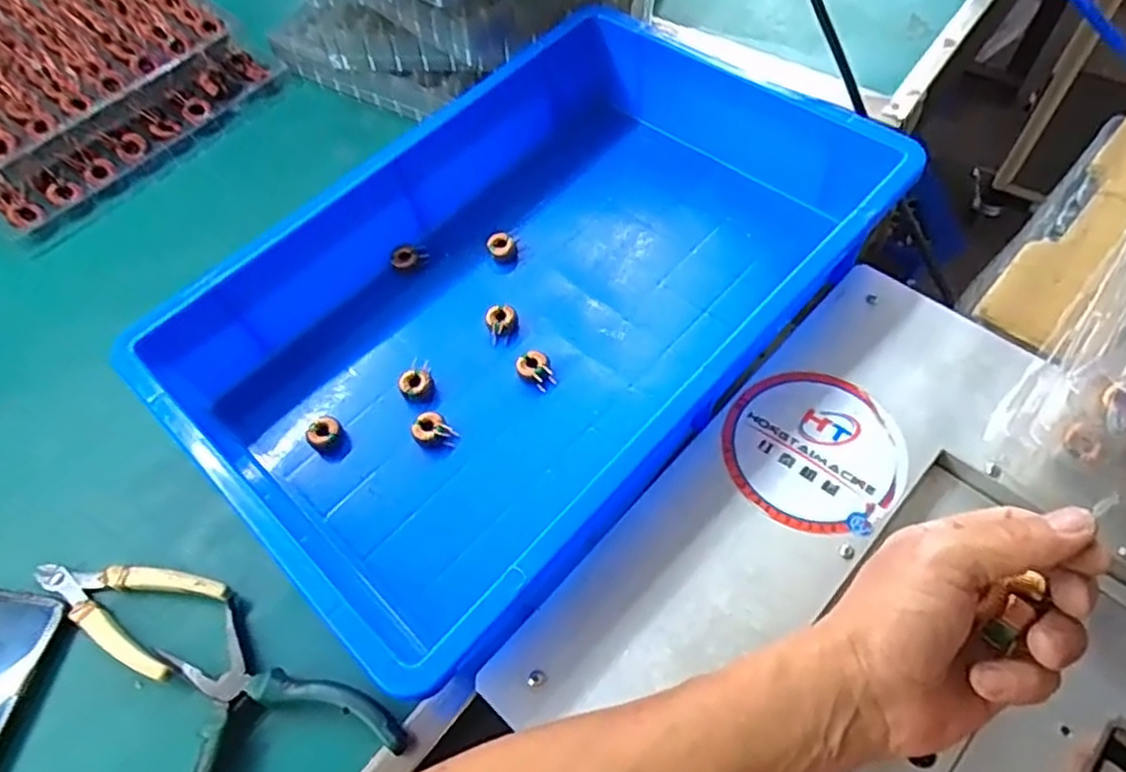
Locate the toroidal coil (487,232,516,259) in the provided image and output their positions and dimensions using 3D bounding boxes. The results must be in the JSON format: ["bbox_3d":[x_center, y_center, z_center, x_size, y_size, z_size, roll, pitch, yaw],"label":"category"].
[{"bbox_3d":[-0.046,-0.107,0.529,0.021,0.016,0.014,-29,60,-14],"label":"toroidal coil"}]

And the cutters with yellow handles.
[{"bbox_3d":[-0.260,0.124,0.413,0.118,0.022,0.057,19,61,16],"label":"cutters with yellow handles"}]

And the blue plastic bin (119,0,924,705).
[{"bbox_3d":[-0.018,-0.060,0.468,0.444,0.092,0.296,-40,63,-20],"label":"blue plastic bin"}]

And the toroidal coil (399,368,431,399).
[{"bbox_3d":[-0.100,-0.002,0.469,0.020,0.010,0.017,-16,58,-6],"label":"toroidal coil"}]

